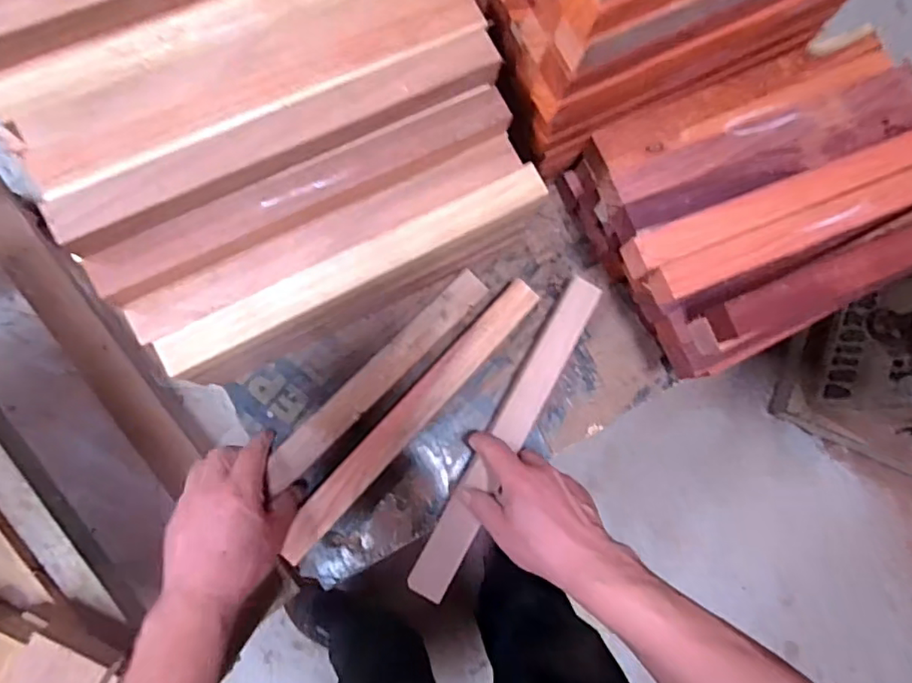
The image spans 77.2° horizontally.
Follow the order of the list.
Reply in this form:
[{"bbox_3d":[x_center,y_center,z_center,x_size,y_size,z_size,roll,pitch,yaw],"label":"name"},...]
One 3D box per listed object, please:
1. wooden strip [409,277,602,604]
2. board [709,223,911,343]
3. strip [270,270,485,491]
[{"bbox_3d":[0.050,0.084,0.536,0.032,0.027,0.324,30,81,-2],"label":"wooden strip"},{"bbox_3d":[0.359,-0.067,0.480,0.310,0.033,0.039,-21,84,-10],"label":"board"},{"bbox_3d":[-0.070,0.031,0.525,0.032,0.014,0.257,45,79,0],"label":"strip"}]

